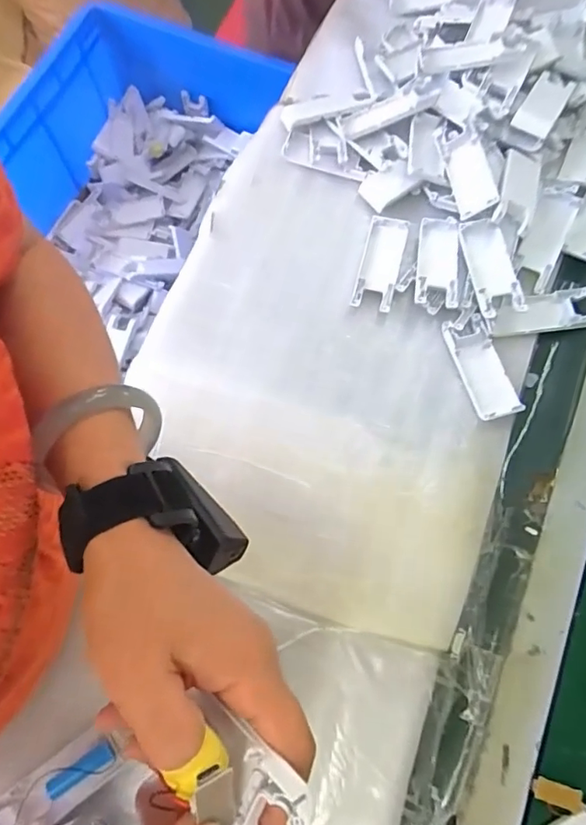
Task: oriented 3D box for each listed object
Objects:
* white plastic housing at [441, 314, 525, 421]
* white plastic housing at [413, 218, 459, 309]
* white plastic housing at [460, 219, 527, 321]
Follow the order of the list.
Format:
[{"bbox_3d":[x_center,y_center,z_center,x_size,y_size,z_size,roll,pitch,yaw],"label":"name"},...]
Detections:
[{"bbox_3d":[0.179,-0.043,0.494,0.042,0.015,0.103,-14,73,-5],"label":"white plastic housing"},{"bbox_3d":[0.146,-0.155,0.528,0.041,0.012,0.102,7,73,2],"label":"white plastic housing"},{"bbox_3d":[0.194,-0.141,0.511,0.041,0.017,0.104,-8,70,7],"label":"white plastic housing"}]

